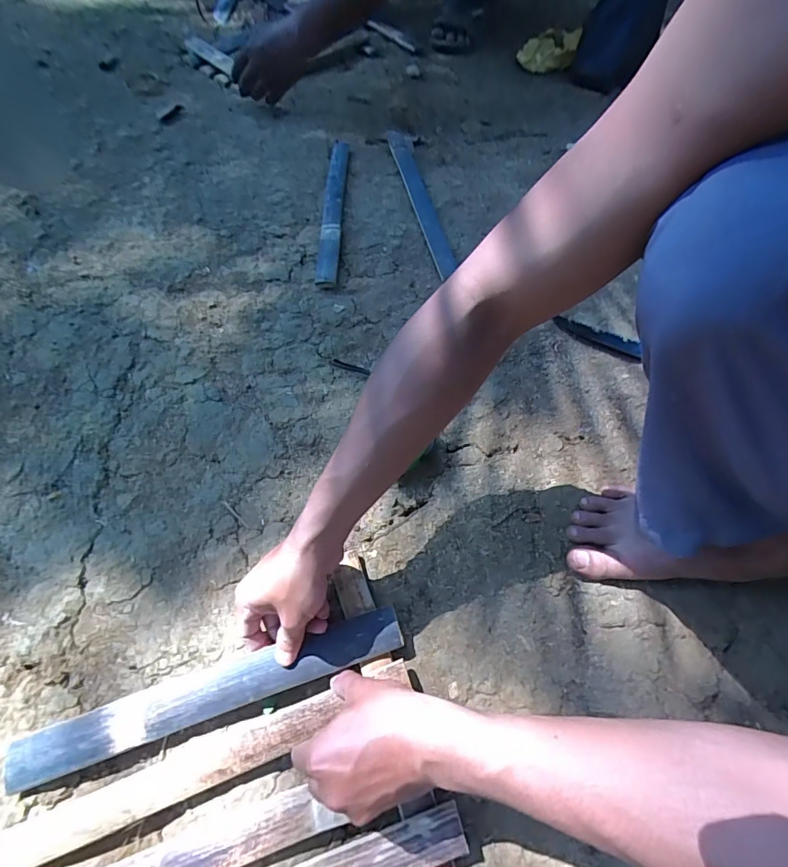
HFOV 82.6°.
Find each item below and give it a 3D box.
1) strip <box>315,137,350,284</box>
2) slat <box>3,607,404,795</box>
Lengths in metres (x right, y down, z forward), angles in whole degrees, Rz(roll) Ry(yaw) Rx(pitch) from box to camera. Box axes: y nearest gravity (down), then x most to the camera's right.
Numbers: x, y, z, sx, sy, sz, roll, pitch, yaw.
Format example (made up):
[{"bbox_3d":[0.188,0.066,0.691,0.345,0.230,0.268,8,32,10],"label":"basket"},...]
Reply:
[{"bbox_3d":[-0.096,-0.367,0.715,0.033,0.022,0.362,2,64,-1],"label":"strip"},{"bbox_3d":[-0.163,0.235,0.414,0.346,0.020,0.042,-16,66,-9],"label":"slat"}]

